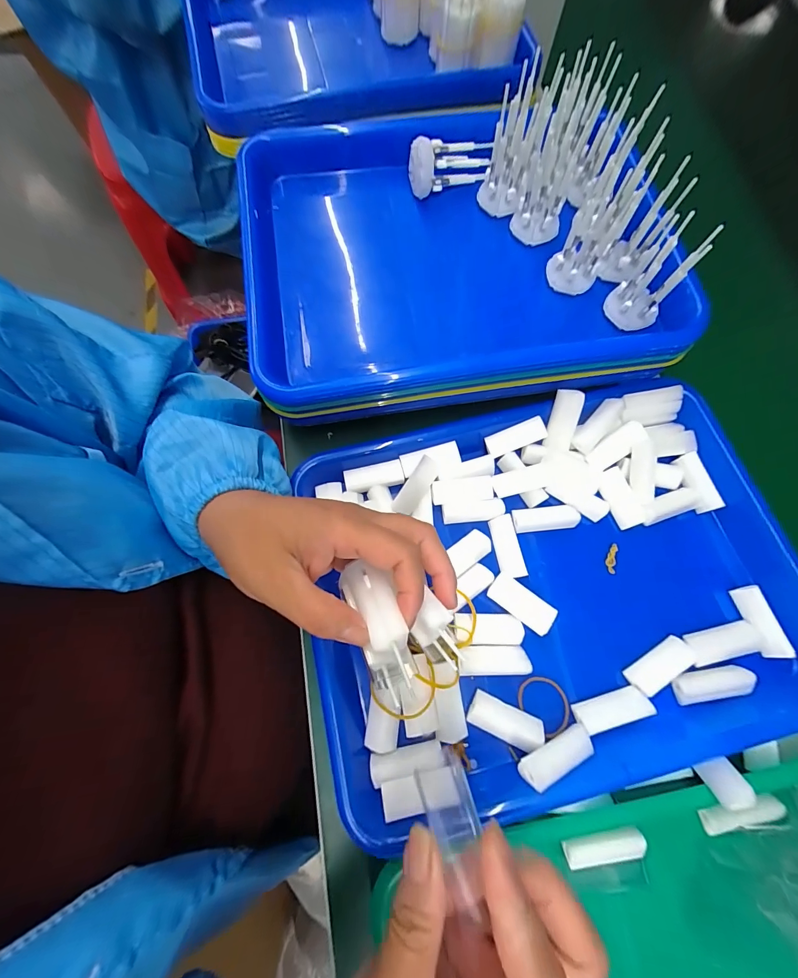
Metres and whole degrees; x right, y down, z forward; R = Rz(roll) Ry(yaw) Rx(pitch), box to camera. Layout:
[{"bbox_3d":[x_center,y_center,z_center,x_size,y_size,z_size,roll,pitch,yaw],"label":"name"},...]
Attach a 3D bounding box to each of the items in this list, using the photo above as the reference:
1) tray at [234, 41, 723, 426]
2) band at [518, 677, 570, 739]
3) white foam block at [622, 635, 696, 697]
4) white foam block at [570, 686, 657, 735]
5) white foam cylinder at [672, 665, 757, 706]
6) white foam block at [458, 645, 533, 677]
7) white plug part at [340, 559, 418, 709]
[{"bbox_3d":[0.040,-0.194,0.290,0.308,0.071,0.244,-8,74,-4],"label":"tray"},{"bbox_3d":[0.097,0.142,0.247,0.031,0.004,0.034,-36,63,-20],"label":"band"},{"bbox_3d":[0.174,0.117,0.247,0.045,0.014,0.016,-32,77,-10],"label":"white foam block"},{"bbox_3d":[0.137,0.144,0.240,0.046,0.018,0.017,-15,75,-5],"label":"white foam block"},{"bbox_3d":[0.205,0.128,0.241,0.046,0.012,0.016,-10,74,-4],"label":"white foam cylinder"},{"bbox_3d":[0.063,0.115,0.249,0.045,0.014,0.018,1,74,-1],"label":"white foam block"},{"bbox_3d":[-0.011,0.066,0.187,0.025,0.019,0.071,-23,52,-8],"label":"white plug part"}]

